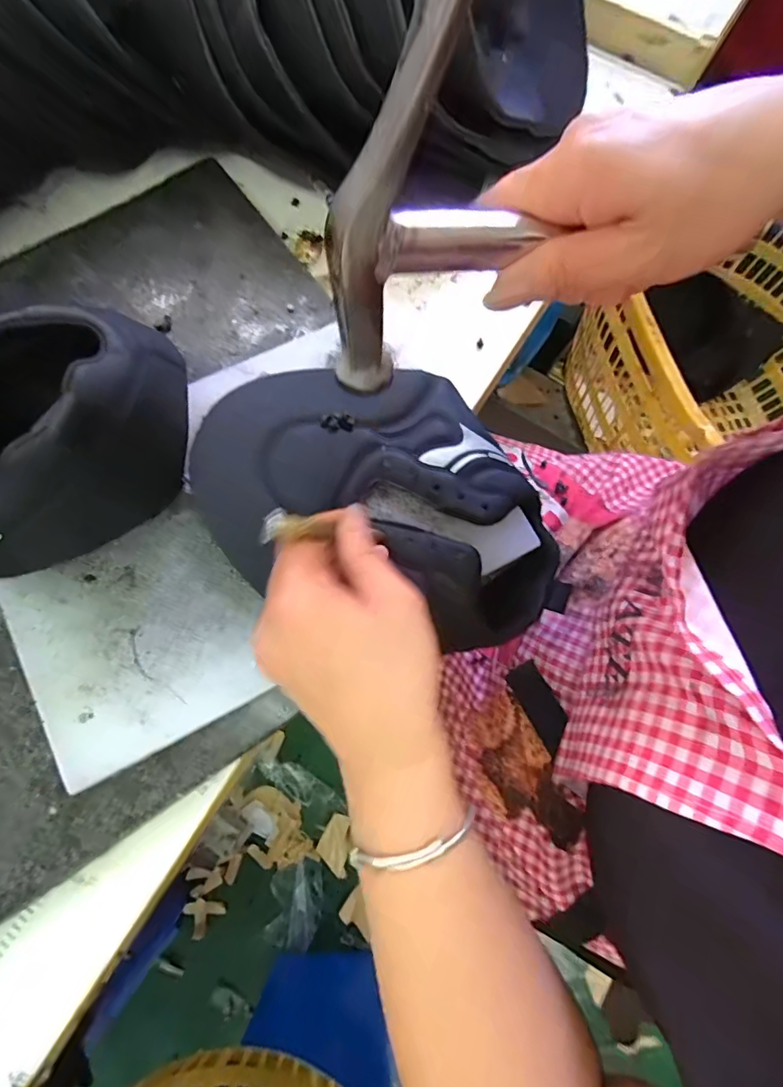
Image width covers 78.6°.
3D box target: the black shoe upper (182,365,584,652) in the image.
[{"bbox_3d":[0.003,-0.031,0.300,0.226,0.050,0.151,16,76,4],"label":"black shoe upper"}]

